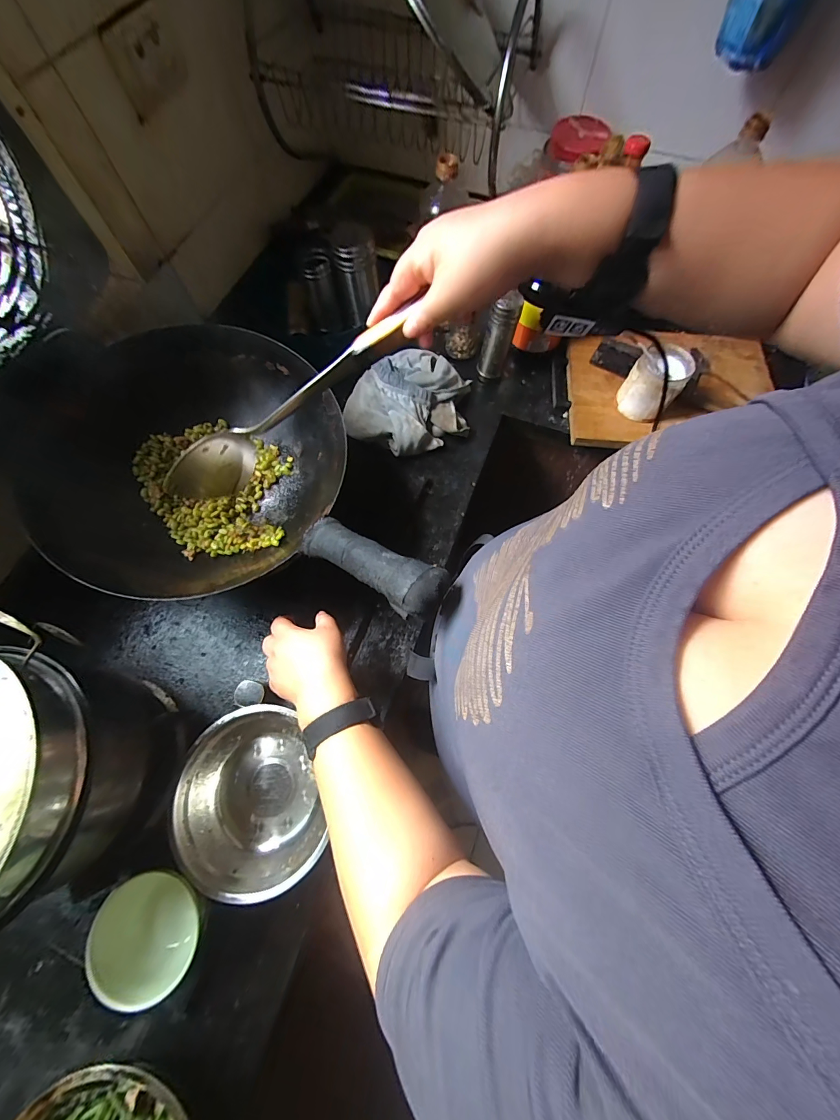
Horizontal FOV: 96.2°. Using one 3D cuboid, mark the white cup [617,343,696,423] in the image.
[{"bbox_3d":[0.406,-0.306,0.660,0.086,0.097,0.086,0,70,0],"label":"white cup"}]

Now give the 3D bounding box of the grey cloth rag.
[{"bbox_3d":[-0.016,-0.285,0.680,0.236,0.072,0.193,-34,74,-11],"label":"grey cloth rag"}]

